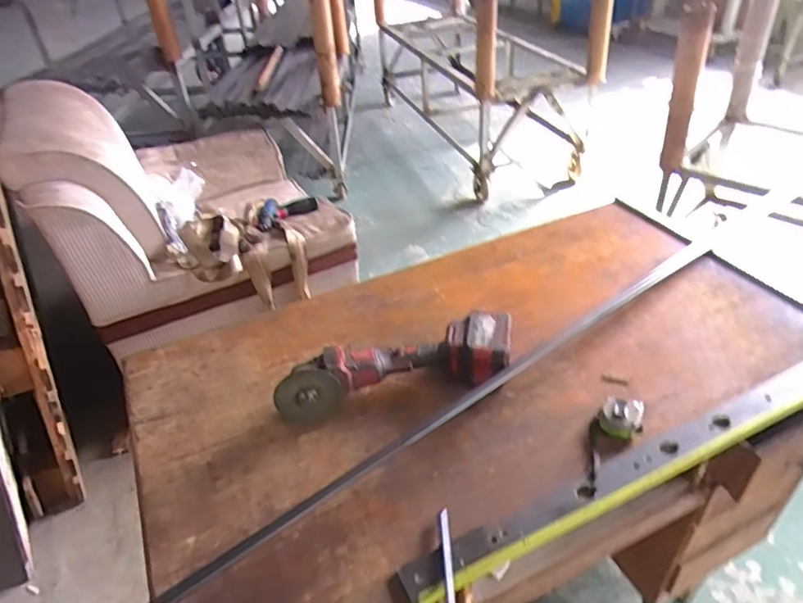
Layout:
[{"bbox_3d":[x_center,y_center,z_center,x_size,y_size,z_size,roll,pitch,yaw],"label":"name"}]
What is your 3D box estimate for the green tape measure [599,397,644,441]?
[{"bbox_3d":[0.326,0.174,0.844,0.056,0.033,0.061,-3,37,2],"label":"green tape measure"}]

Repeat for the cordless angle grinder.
[{"bbox_3d":[-0.007,0.107,0.919,0.383,0.086,0.118,-10,38,-7],"label":"cordless angle grinder"}]

